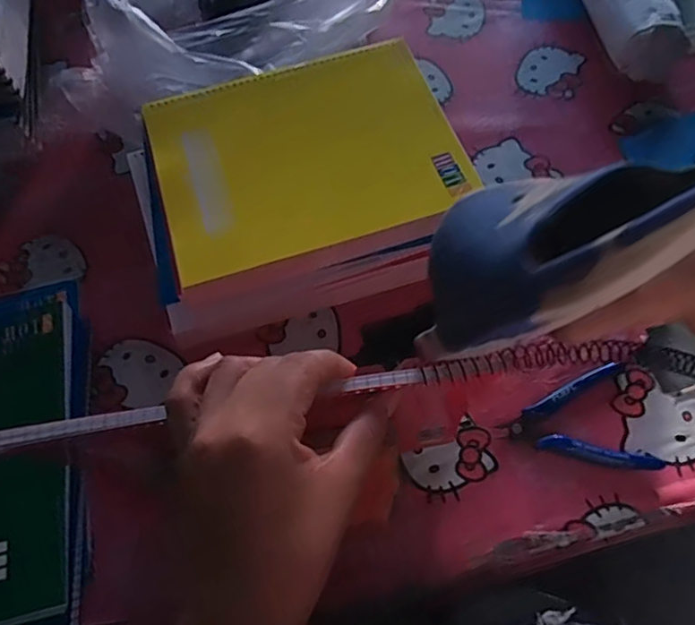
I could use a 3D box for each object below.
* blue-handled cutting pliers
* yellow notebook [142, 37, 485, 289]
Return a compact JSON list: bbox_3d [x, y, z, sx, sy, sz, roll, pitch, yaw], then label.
[{"bbox_3d":[0.178,0.094,0.443,0.110,0.022,0.080,-17,63,-5],"label":"blue-handled cutting pliers"},{"bbox_3d":[-0.036,-0.137,0.480,0.245,0.016,0.181,-18,72,-3],"label":"yellow notebook"}]

